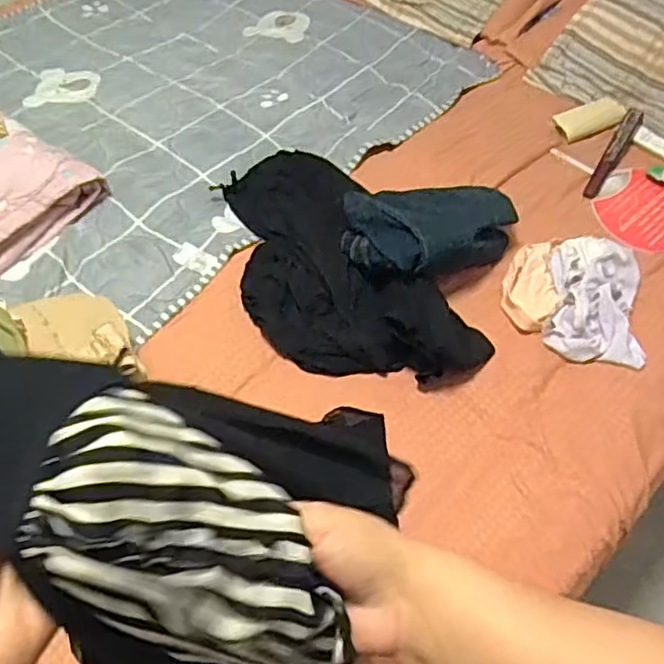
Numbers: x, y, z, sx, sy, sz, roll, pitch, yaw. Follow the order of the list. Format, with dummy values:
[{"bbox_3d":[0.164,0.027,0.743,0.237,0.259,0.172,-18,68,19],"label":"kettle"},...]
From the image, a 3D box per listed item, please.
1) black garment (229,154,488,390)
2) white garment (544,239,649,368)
[{"bbox_3d":[-0.012,-0.119,1.087,0.296,0.081,0.561,-25,58,-17],"label":"black garment"},{"bbox_3d":[0.430,-0.057,1.059,0.153,0.055,0.237,11,55,7],"label":"white garment"}]

